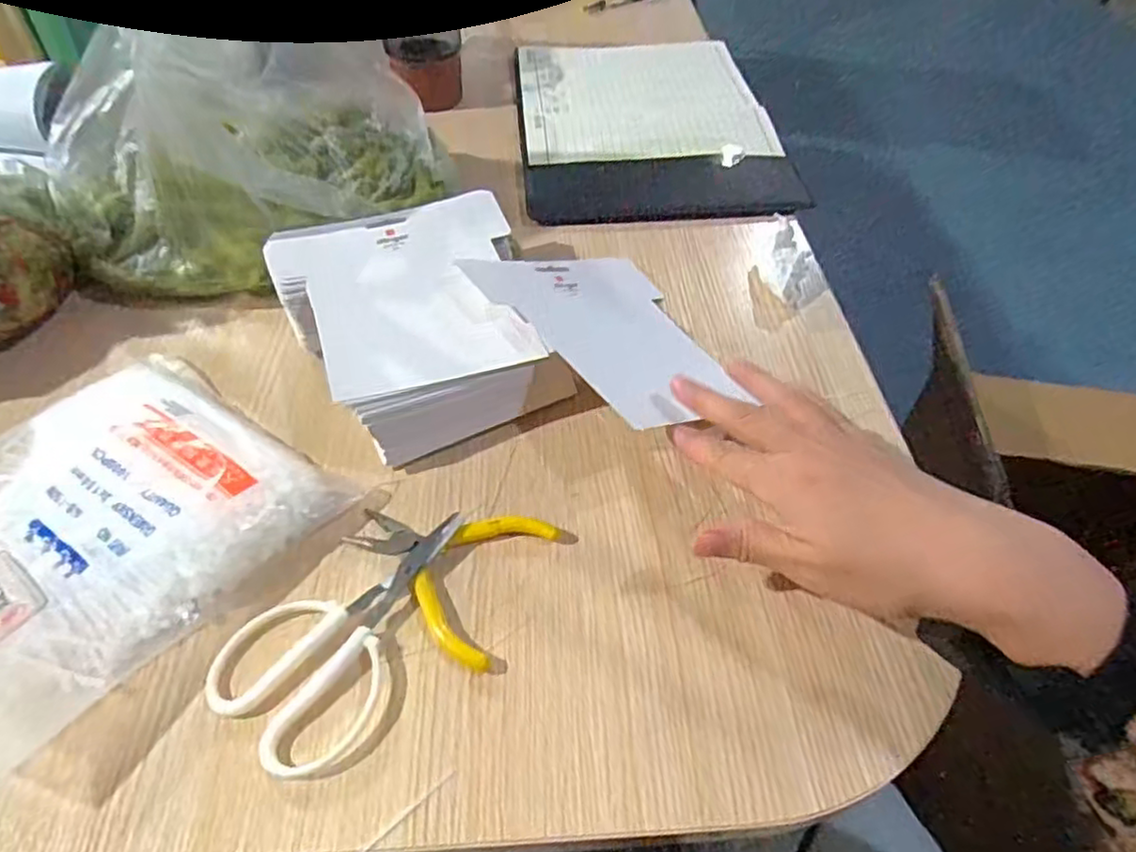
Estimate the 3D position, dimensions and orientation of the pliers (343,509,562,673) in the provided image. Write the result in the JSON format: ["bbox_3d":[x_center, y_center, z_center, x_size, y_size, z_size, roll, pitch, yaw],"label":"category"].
[{"bbox_3d":[-0.072,0.073,0.374,0.106,0.010,0.087,20,53,17],"label":"pliers"}]

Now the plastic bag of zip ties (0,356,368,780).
[{"bbox_3d":[-0.261,0.052,0.373,0.186,0.032,0.206,31,57,24],"label":"plastic bag of zip ties"}]

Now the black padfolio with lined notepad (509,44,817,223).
[{"bbox_3d":[0.080,-0.322,0.700,0.255,0.017,0.338,-4,50,-3],"label":"black padfolio with lined notepad"}]

